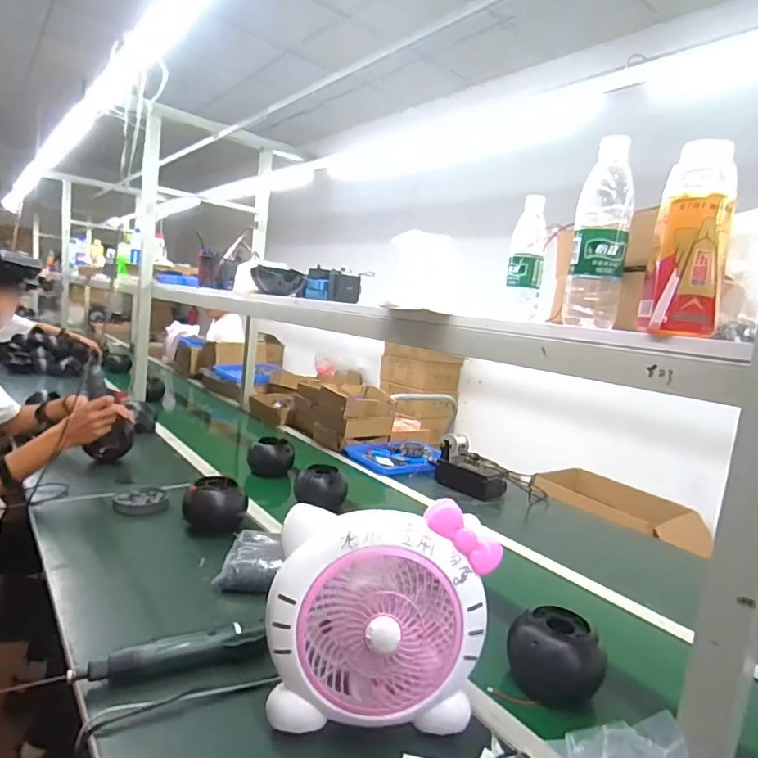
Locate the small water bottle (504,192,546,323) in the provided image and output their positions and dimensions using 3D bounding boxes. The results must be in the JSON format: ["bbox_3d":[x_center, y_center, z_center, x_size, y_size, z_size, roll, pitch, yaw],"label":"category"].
[{"bbox_3d":[0.276,-0.222,0.973,0.063,0.217,0.060,7,8,6],"label":"small water bottle"}]

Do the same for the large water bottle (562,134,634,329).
[{"bbox_3d":[0.273,-0.176,0.641,0.063,0.218,0.064,9,9,21],"label":"large water bottle"}]

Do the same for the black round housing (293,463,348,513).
[{"bbox_3d":[-0.141,0.268,1.266,0.123,0.093,0.104,4,9,-17],"label":"black round housing"}]

